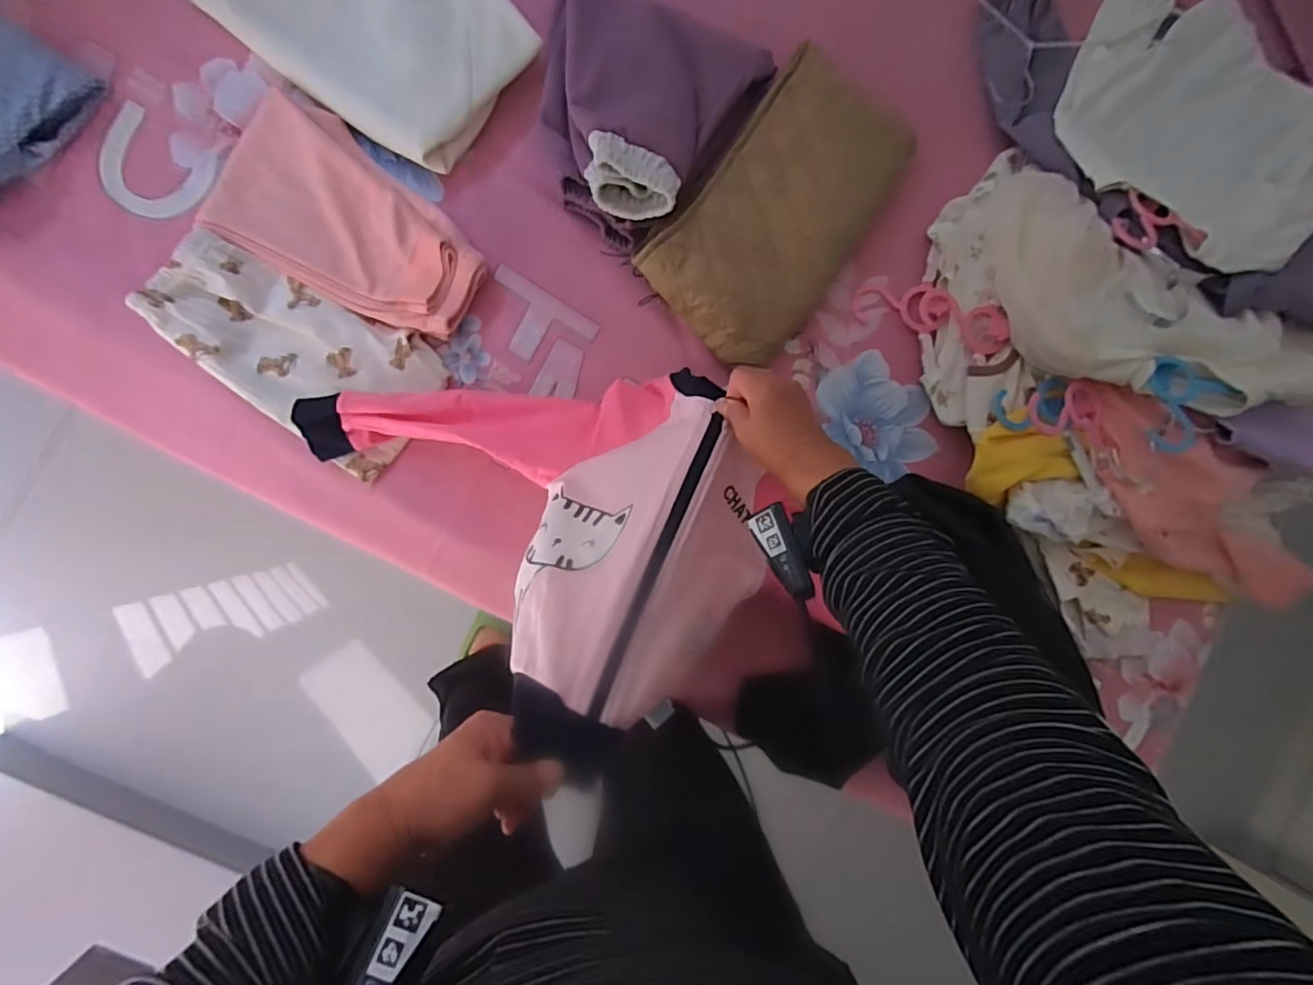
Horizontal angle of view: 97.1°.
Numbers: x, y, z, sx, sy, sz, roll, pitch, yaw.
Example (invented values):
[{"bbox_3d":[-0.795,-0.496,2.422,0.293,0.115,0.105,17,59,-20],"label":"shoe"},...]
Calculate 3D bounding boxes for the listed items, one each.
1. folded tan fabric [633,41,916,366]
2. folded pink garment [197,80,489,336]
[{"bbox_3d":[0.139,-0.304,0.634,0.183,0.052,0.324,38,85,-6],"label":"folded tan fabric"},{"bbox_3d":[-0.304,-0.274,0.585,0.264,0.027,0.153,27,87,-7],"label":"folded pink garment"}]

